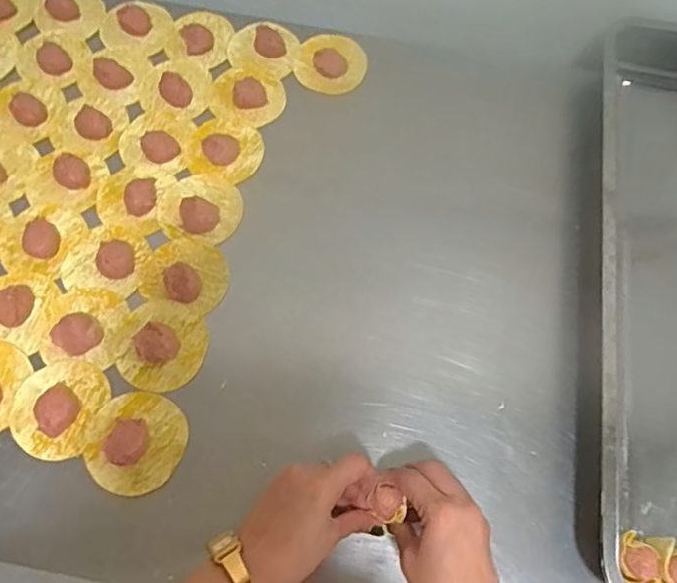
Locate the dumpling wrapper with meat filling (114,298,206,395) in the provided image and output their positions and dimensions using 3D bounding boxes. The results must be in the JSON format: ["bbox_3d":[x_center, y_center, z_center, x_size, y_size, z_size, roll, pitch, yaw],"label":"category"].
[{"bbox_3d":[-0.161,0.046,0.496,0.077,0.025,0.080,1,69,-3],"label":"dumpling wrapper with meat filling"}]

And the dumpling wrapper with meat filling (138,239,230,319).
[{"bbox_3d":[-0.145,-0.019,0.526,0.077,0.027,0.068,17,69,3],"label":"dumpling wrapper with meat filling"}]

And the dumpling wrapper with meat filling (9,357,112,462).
[{"bbox_3d":[-0.244,0.097,0.475,0.073,0.022,0.084,18,69,4],"label":"dumpling wrapper with meat filling"}]

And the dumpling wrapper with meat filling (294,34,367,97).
[{"bbox_3d":[-0.007,-0.262,0.629,0.075,0.018,0.082,1,69,-3],"label":"dumpling wrapper with meat filling"}]

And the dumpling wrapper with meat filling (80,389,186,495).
[{"bbox_3d":[-0.173,0.126,0.465,0.078,0.021,0.082,1,69,-3],"label":"dumpling wrapper with meat filling"}]

